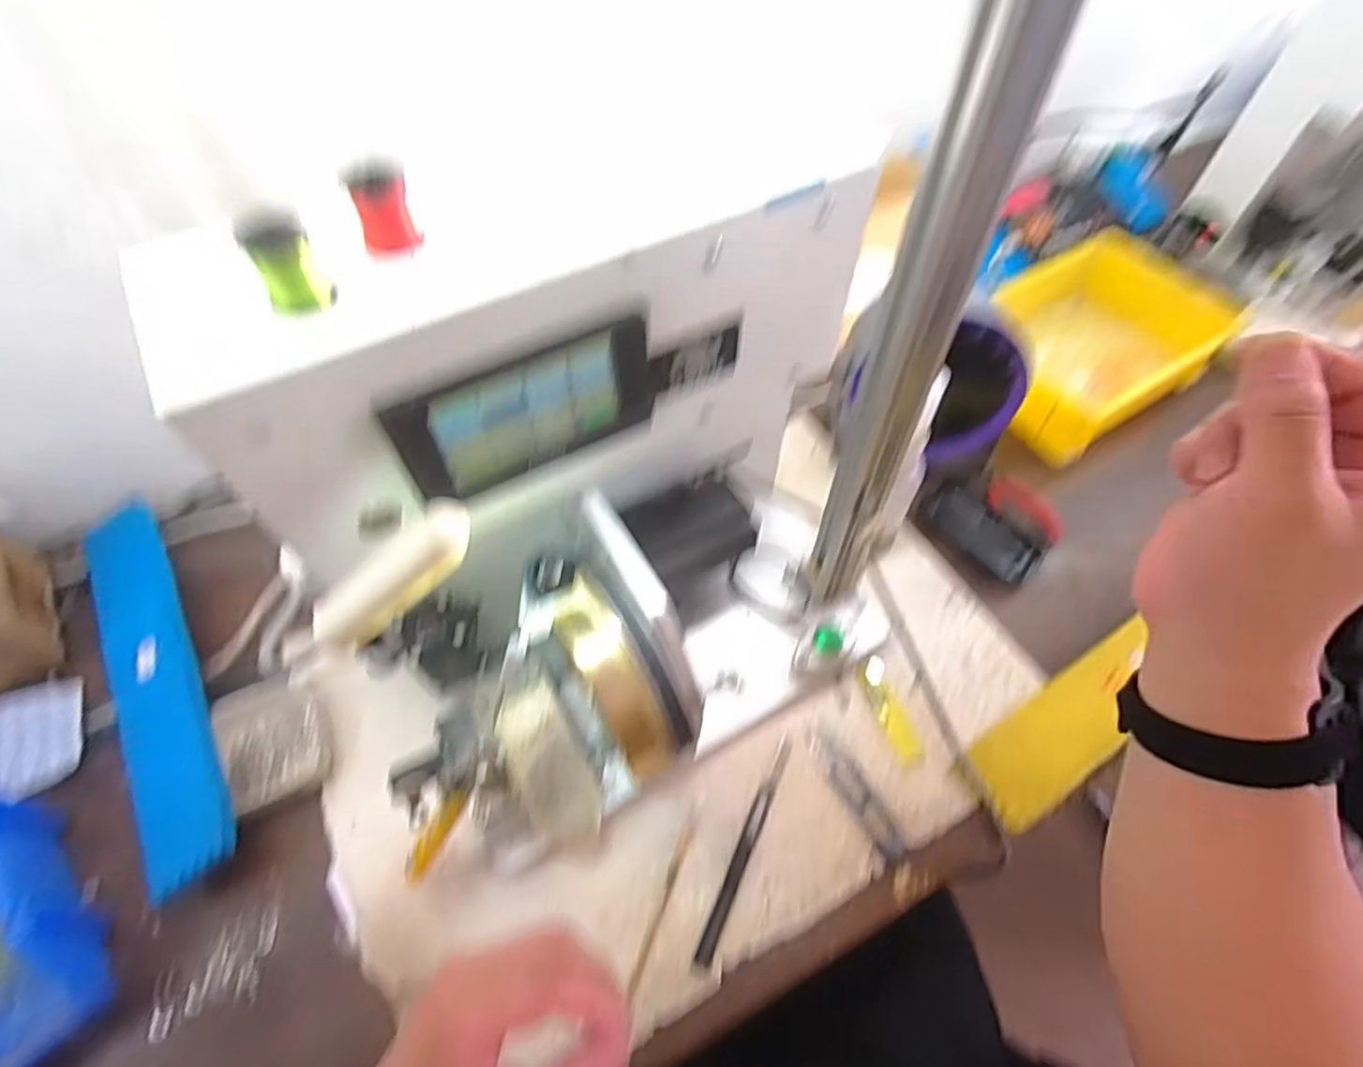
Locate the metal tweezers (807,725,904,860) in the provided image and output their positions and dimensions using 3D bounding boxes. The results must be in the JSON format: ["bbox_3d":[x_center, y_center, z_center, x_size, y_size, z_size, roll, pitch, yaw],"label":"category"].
[{"bbox_3d":[0.130,0.190,0.507,0.025,0.009,0.102,-29,61,-16],"label":"metal tweezers"}]

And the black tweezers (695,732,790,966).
[{"bbox_3d":[0.048,0.221,0.488,0.012,0.004,0.162,21,60,14],"label":"black tweezers"}]

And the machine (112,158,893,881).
[{"bbox_3d":[-0.025,0.006,0.428,0.342,0.335,0.230,-27,61,-15],"label":"machine"}]

